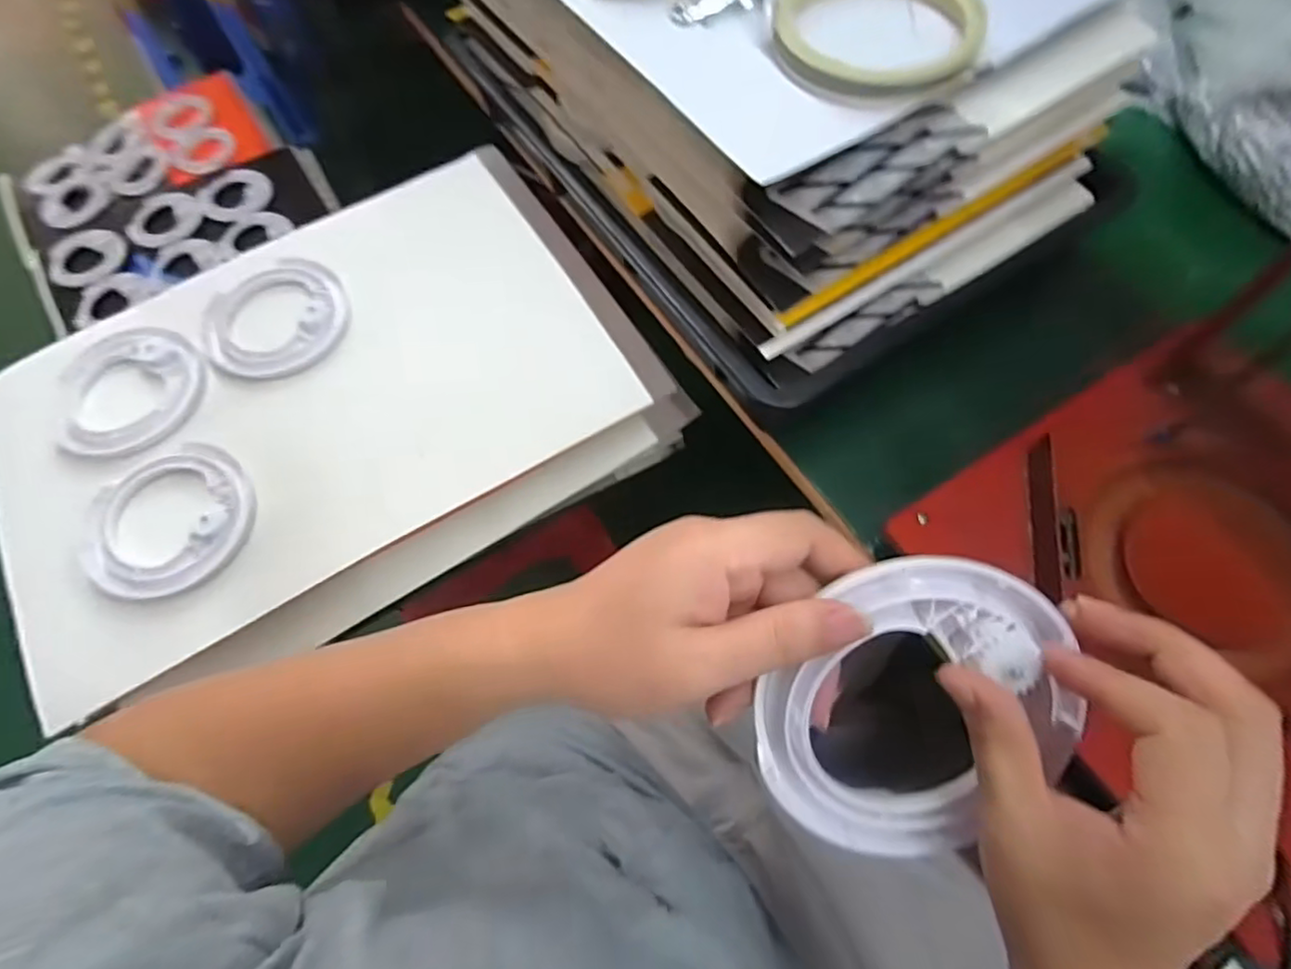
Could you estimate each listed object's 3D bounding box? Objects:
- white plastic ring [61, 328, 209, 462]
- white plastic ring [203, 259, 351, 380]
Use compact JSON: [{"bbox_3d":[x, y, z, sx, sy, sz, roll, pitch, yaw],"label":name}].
[{"bbox_3d":[-0.475,-0.089,0.588,0.131,0.030,0.131,-1,65,2],"label":"white plastic ring"},{"bbox_3d":[-0.349,-0.158,0.603,0.112,0.025,0.129,35,76,5],"label":"white plastic ring"}]

